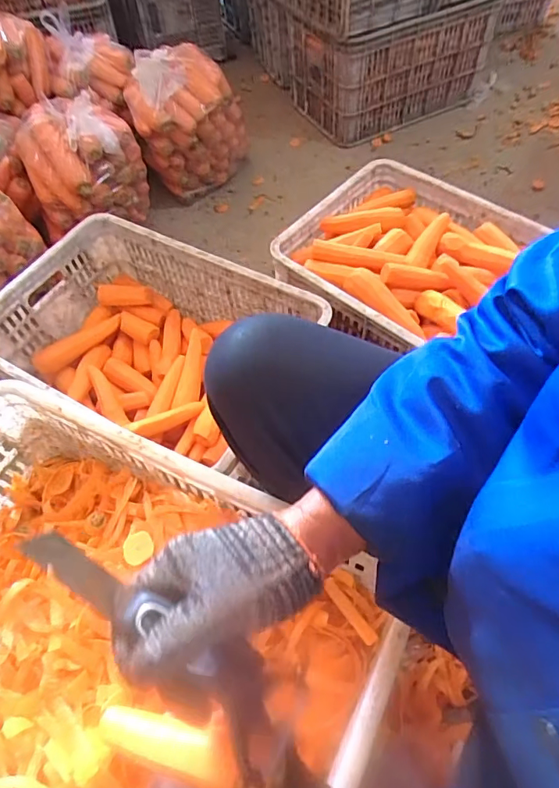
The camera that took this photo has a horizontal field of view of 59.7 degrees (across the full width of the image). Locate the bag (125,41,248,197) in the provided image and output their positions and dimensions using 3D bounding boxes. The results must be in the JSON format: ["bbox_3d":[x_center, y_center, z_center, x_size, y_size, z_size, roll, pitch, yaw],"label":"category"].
[{"bbox_3d":[-0.252,-0.704,1.288,0.259,0.305,0.216,16,60,13],"label":"bag"}]

